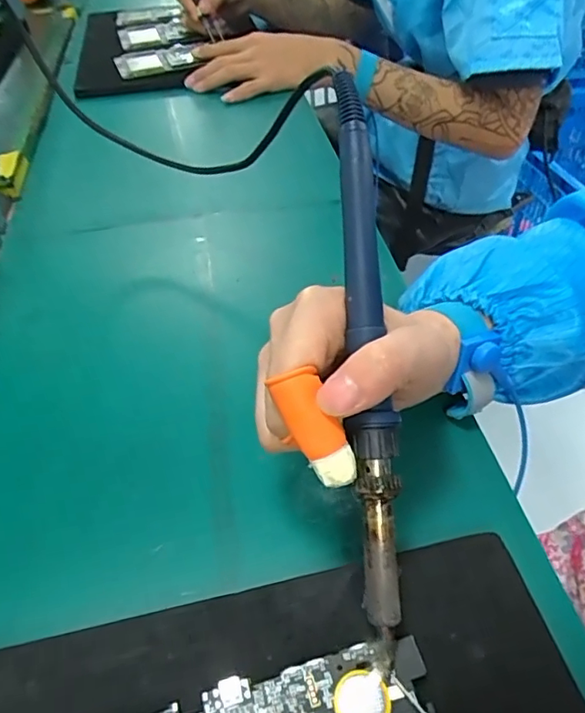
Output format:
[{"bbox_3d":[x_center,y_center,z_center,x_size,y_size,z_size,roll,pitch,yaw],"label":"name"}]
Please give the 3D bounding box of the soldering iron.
[{"bbox_3d":[0.030,-0.003,0.215,0.015,0.017,0.234,-2,80,-3],"label":"soldering iron"}]

